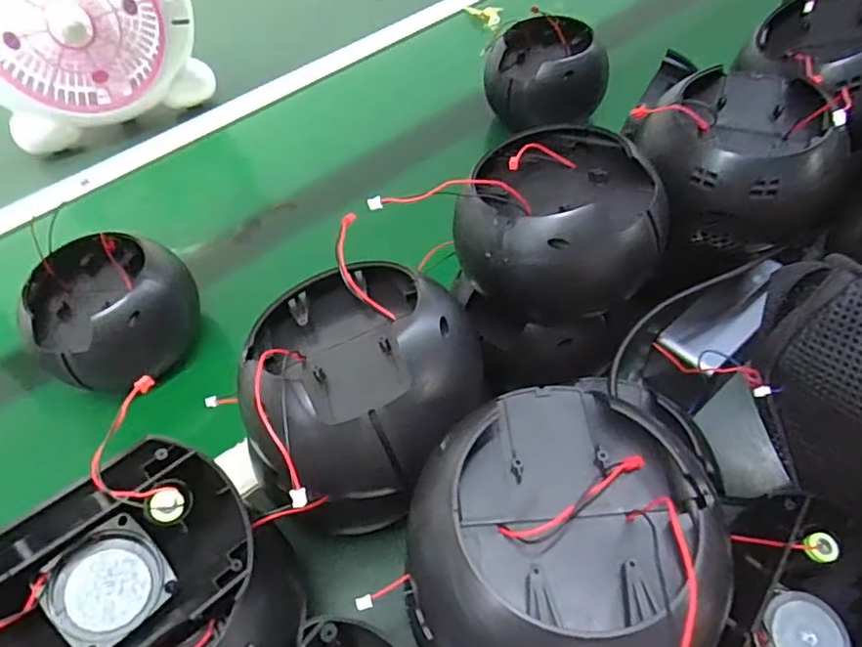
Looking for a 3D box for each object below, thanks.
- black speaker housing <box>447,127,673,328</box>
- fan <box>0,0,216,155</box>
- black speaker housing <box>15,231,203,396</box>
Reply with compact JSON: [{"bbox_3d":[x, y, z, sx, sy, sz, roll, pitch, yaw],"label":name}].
[{"bbox_3d":[0.080,-0.062,0.399,0.125,0.100,0.105,-11,52,-3],"label":"black speaker housing"},{"bbox_3d":[-0.412,-0.361,0.696,0.250,0.235,0.113,-25,54,-13],"label":"fan"},{"bbox_3d":[-0.259,0.001,0.503,0.128,0.100,0.116,-31,56,-18],"label":"black speaker housing"}]

